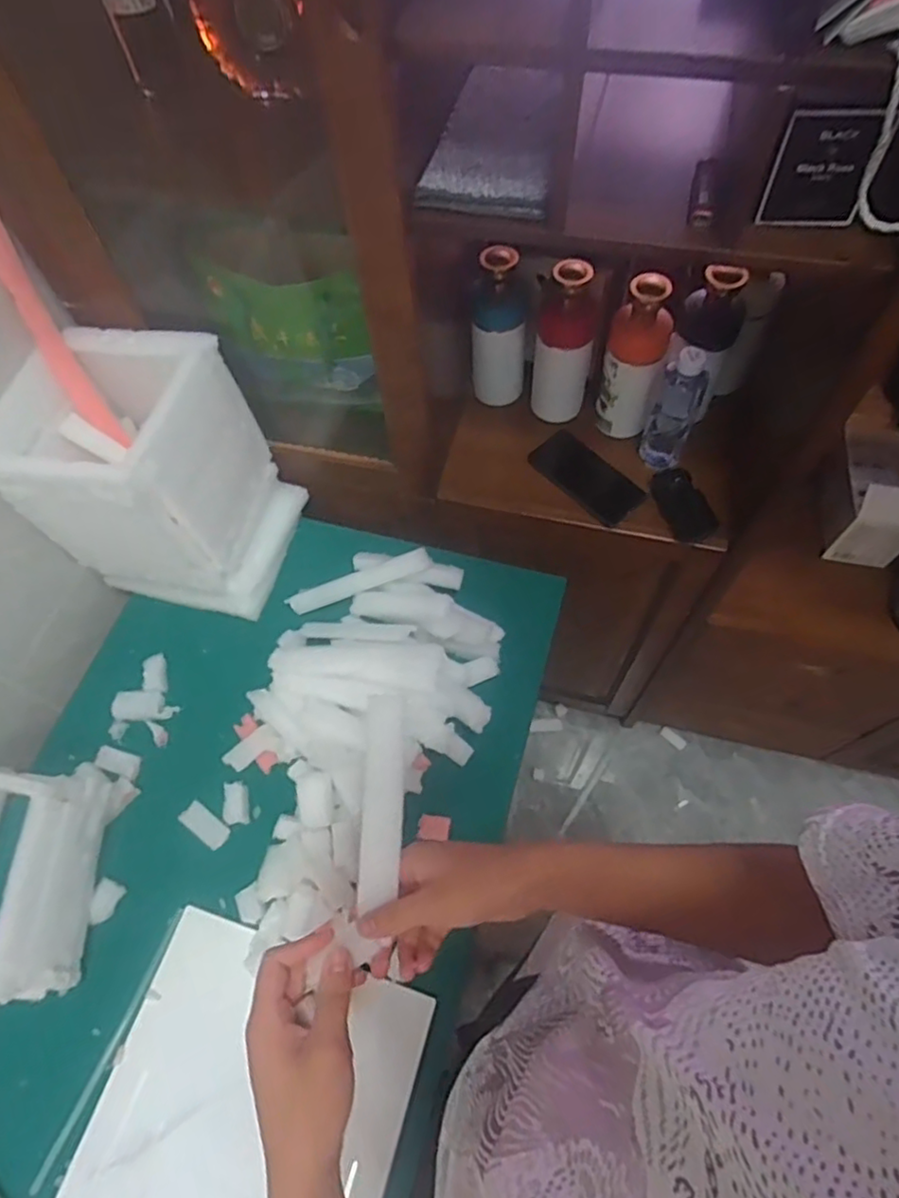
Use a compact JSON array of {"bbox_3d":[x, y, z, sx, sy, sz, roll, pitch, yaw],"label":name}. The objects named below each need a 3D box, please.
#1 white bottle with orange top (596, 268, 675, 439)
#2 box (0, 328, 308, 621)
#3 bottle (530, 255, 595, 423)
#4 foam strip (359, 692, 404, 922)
[{"bbox_3d":[0.241,-0.309,0.851,0.076,0.205,0.070,13,64,10],"label":"white bottle with orange top"},{"bbox_3d":[-0.366,-0.153,0.826,0.239,0.287,0.217,13,64,10],"label":"box"},{"bbox_3d":[0.152,-0.339,0.861,0.070,0.212,0.061,11,64,9],"label":"bottle"},{"bbox_3d":[-0.048,0.145,0.465,0.029,0.006,0.149,3,87,5],"label":"foam strip"}]

